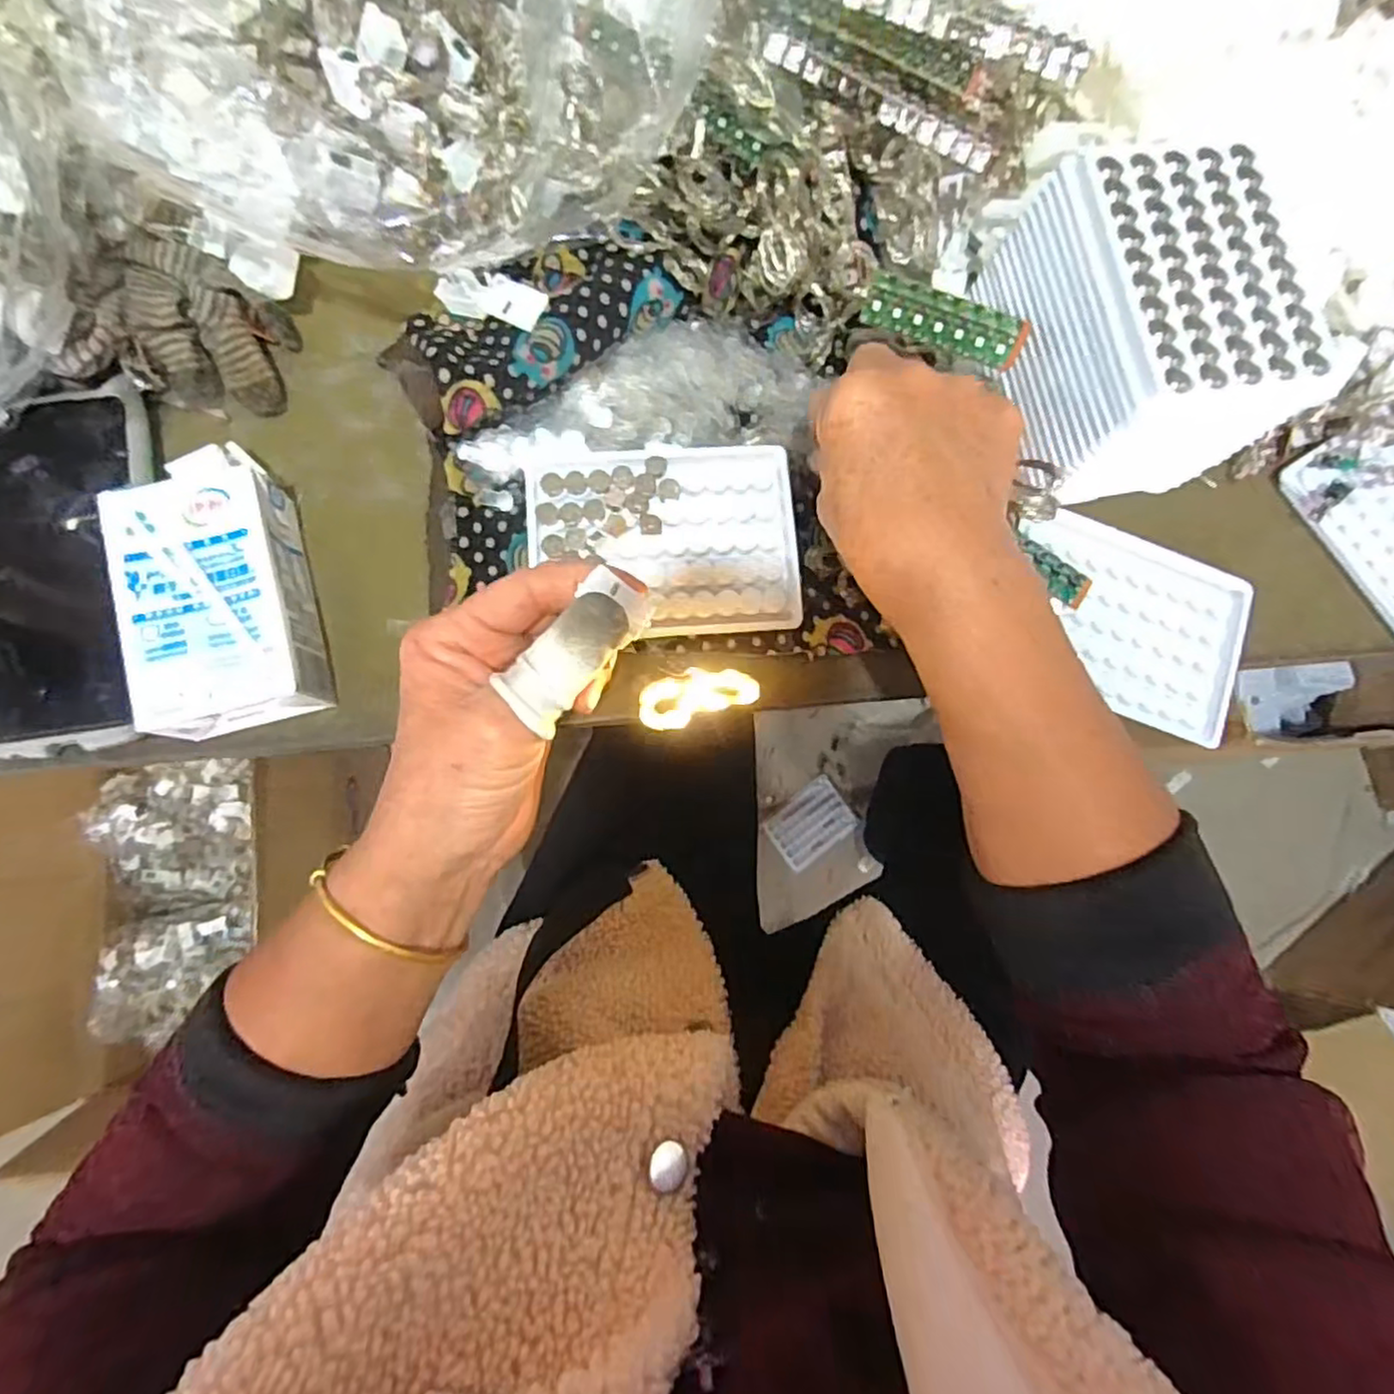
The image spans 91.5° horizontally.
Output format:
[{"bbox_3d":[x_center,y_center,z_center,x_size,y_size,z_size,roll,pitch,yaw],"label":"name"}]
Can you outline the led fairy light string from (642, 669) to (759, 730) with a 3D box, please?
[{"bbox_3d":[0.000,-0.001,0.282,0.048,0.005,0.021,-19,83,-6],"label":"led fairy light string"}]

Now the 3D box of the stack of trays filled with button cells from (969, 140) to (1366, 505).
[{"bbox_3d":[0.208,-0.174,0.327,0.110,0.076,0.144,-16,82,-2],"label":"stack of trays filled with button cells"}]

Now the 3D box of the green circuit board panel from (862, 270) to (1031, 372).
[{"bbox_3d":[0.113,-0.171,0.311,0.073,0.004,0.022,20,130,1],"label":"green circuit board panel"}]

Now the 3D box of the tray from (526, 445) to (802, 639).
[{"bbox_3d":[-0.016,-0.077,0.338,0.128,0.013,0.094,-4,82,-4],"label":"tray"}]

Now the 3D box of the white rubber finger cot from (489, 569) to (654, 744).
[{"bbox_3d":[-0.042,-0.018,0.240,0.025,0.019,0.061,40,84,-1],"label":"white rubber finger cot"}]

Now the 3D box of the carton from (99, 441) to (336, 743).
[{"bbox_3d":[-0.216,-0.052,0.309,0.068,0.040,0.132,-12,82,-7],"label":"carton"}]

